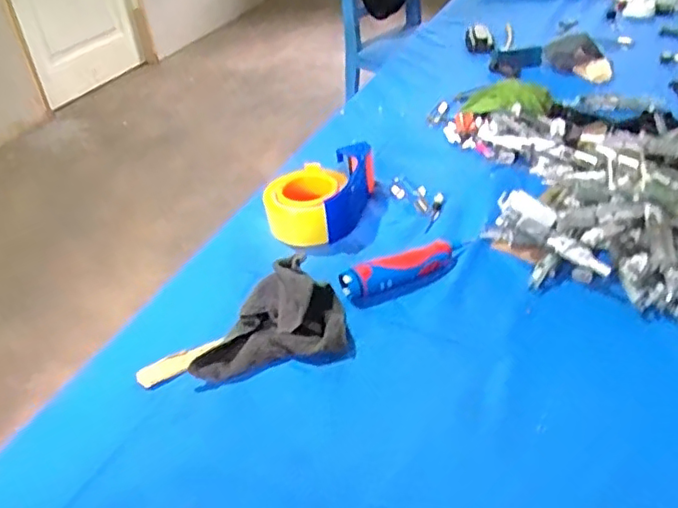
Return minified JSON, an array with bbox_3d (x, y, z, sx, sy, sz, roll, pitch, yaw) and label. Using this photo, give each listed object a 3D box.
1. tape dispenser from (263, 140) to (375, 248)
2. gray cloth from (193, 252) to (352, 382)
[{"bbox_3d":[-0.019,-0.072,0.730,0.093,0.058,0.172,16,42,24],"label":"tape dispenser"},{"bbox_3d":[-0.067,0.060,0.564,0.146,0.056,0.093,-9,38,-7],"label":"gray cloth"}]

